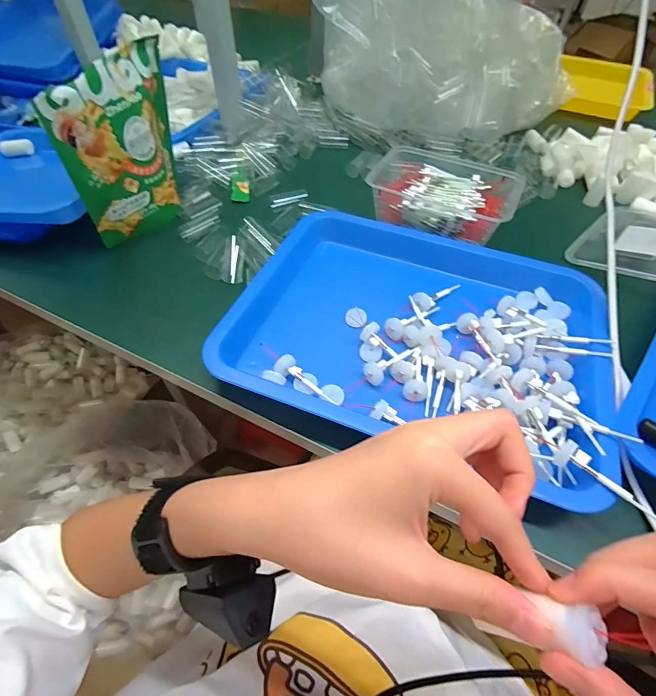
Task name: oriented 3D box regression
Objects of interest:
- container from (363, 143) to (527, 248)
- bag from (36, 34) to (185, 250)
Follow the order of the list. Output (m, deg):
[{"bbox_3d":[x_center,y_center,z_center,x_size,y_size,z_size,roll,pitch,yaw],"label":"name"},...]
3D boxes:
[{"bbox_3d":[0.146,-0.193,0.478,0.169,0.058,0.132,22,55,15],"label":"container"},{"bbox_3d":[-0.218,-0.222,0.425,0.034,0.163,0.160,19,57,16],"label":"bag"}]

